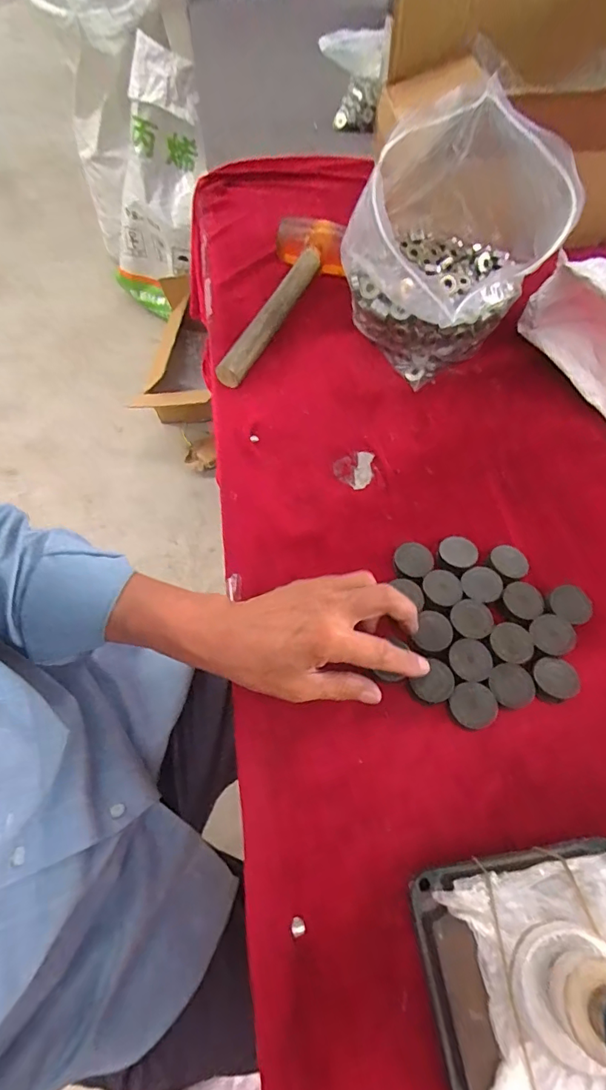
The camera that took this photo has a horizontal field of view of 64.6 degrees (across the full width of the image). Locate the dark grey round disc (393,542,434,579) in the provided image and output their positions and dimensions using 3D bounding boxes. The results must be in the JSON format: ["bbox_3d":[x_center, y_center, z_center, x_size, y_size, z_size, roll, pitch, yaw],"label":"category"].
[{"bbox_3d":[0.094,0.014,0.416,0.036,0.013,0.035,-1,60,1],"label":"dark grey round disc"}]

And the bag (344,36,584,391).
[{"bbox_3d":[0.151,-0.297,0.481,0.188,0.202,0.193,27,64,16],"label":"bag"}]

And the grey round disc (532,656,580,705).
[{"bbox_3d":[0.191,0.103,0.366,0.031,0.016,0.031,-1,60,1],"label":"grey round disc"}]

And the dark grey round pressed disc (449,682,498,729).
[{"bbox_3d":[0.126,0.119,0.356,0.032,0.009,0.032,-14,72,5],"label":"dark grey round pressed disc"}]

